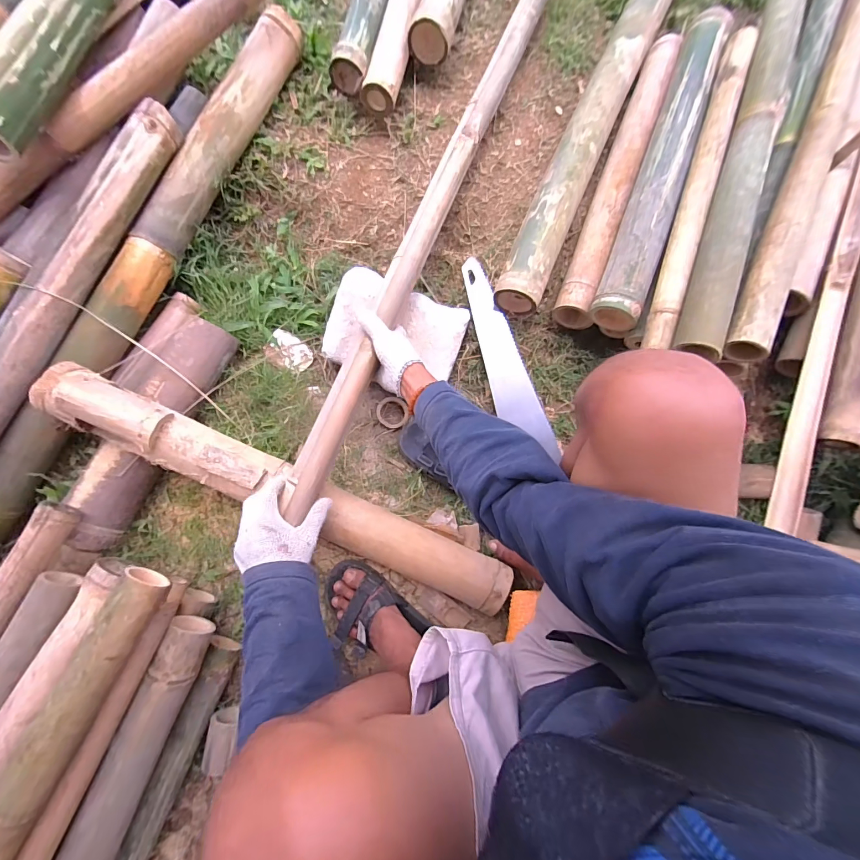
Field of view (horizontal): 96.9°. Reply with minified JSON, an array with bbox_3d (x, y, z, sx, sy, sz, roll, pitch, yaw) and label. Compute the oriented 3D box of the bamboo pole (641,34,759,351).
[{"bbox_3d":[0.445,-0.413,0.620,0.042,0.037,0.638,20,78,4],"label":"bamboo pole"}]

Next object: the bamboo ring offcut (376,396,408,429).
[{"bbox_3d":[-0.079,-0.037,0.790,0.061,0.014,0.070,-23,78,-6],"label":"bamboo ring offcut"}]

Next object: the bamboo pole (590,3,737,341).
[{"bbox_3d":[0.404,-0.466,0.668,0.070,0.086,0.615,20,78,4],"label":"bamboo pole"}]

